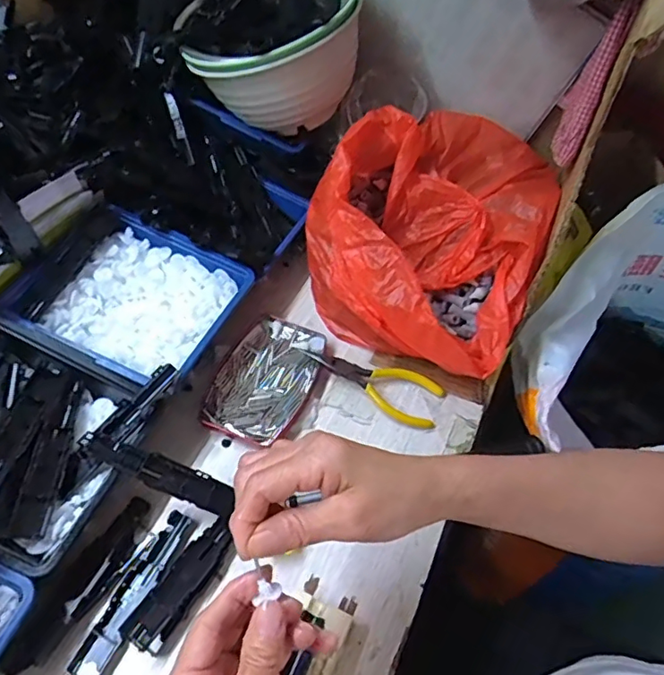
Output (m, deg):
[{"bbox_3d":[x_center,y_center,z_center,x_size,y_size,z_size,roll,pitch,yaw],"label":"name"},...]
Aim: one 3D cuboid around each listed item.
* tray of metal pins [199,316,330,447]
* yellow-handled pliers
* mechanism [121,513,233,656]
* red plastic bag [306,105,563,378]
[{"bbox_3d":[-0.059,0.038,0.493,0.082,0.019,0.120,20,57,13],"label":"tray of metal pins"},{"bbox_3d":[0.032,0.035,0.486,0.133,0.018,0.048,22,57,14],"label":"yellow-handled pliers"},{"bbox_3d":[-0.104,0.172,0.389,0.025,0.021,0.095,30,59,19],"label":"mechanism"},{"bbox_3d":[0.102,-0.111,0.522,0.209,0.128,0.253,27,58,17],"label":"red plastic bag"}]

